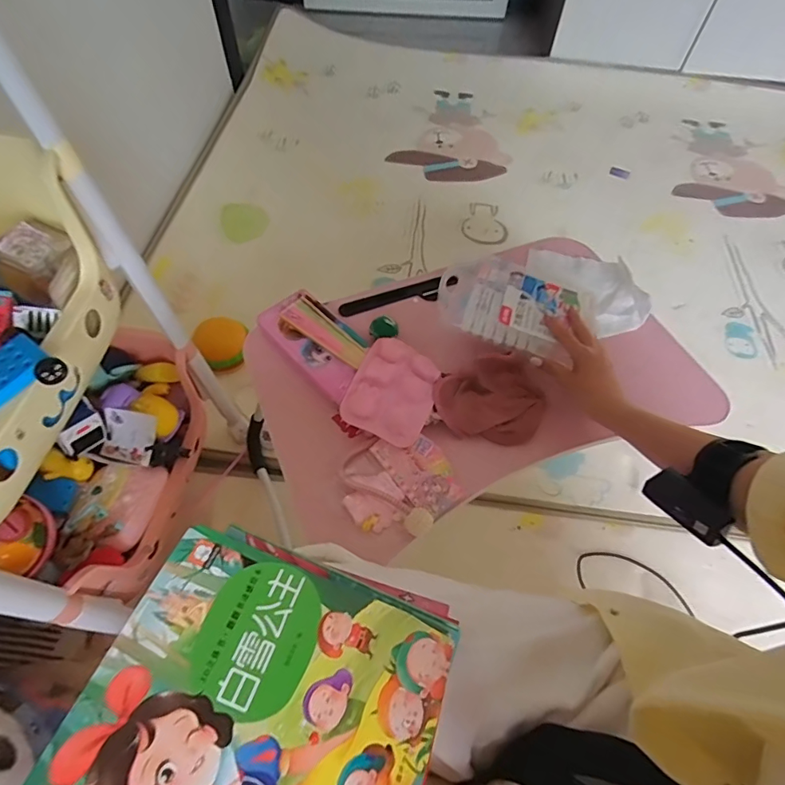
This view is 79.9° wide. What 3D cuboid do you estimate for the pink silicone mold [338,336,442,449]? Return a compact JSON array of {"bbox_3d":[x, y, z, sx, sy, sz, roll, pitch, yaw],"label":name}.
[{"bbox_3d":[0.002,-0.007,0.587,0.103,0.028,0.129,23,61,11],"label":"pink silicone mold"}]

